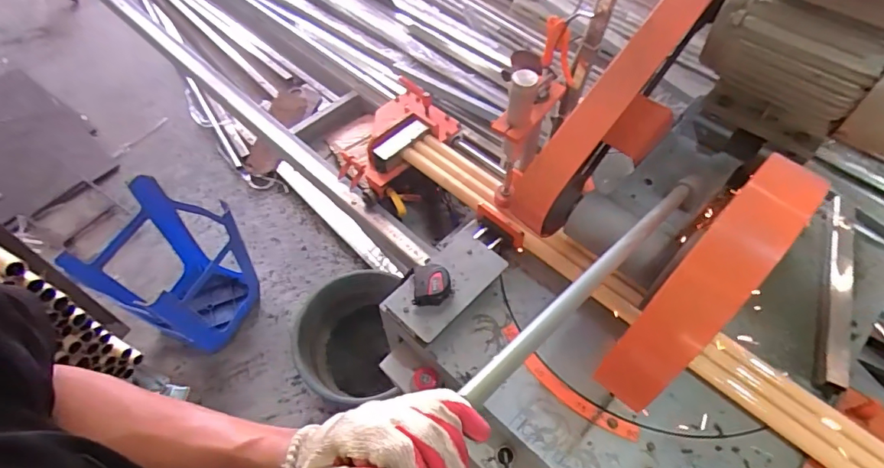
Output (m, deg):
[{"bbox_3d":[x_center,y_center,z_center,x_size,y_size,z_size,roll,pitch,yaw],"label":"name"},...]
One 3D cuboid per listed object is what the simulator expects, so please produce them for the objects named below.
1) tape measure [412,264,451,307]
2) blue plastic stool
[{"bbox_3d":[-0.017,0.082,0.822,0.066,0.037,0.073,0,54,1],"label":"tape measure"},{"bbox_3d":[-0.790,0.108,1.477,0.356,0.415,0.327,15,56,11],"label":"blue plastic stool"}]

